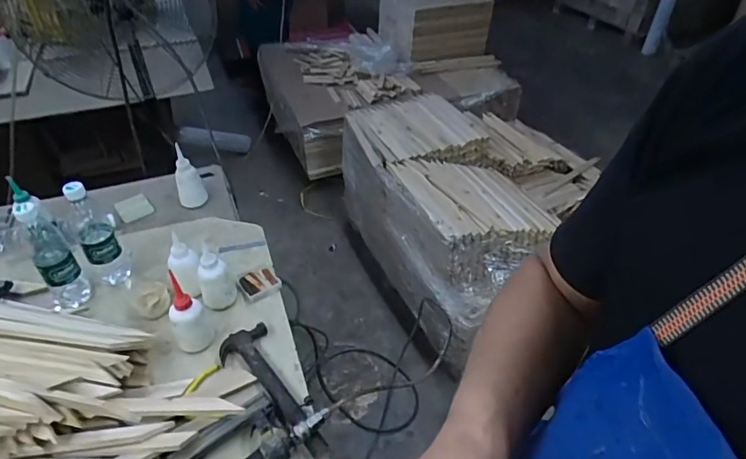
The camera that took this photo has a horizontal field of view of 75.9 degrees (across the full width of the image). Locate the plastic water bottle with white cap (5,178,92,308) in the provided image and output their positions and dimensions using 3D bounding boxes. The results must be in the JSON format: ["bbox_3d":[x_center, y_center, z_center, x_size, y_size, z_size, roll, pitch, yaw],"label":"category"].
[{"bbox_3d":[-0.591,0.041,0.875,0.068,0.224,0.072,-29,49,-31],"label":"plastic water bottle with white cap"}]

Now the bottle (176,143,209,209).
[{"bbox_3d":[-0.443,-0.126,1.153,0.066,0.138,0.067,-16,43,-19],"label":"bottle"}]

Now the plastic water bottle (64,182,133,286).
[{"bbox_3d":[-0.534,0.009,0.925,0.068,0.218,0.064,-24,46,-26],"label":"plastic water bottle"}]

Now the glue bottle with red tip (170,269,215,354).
[{"bbox_3d":[-0.319,0.151,0.833,0.065,0.139,0.066,-20,45,-23],"label":"glue bottle with red tip"}]

